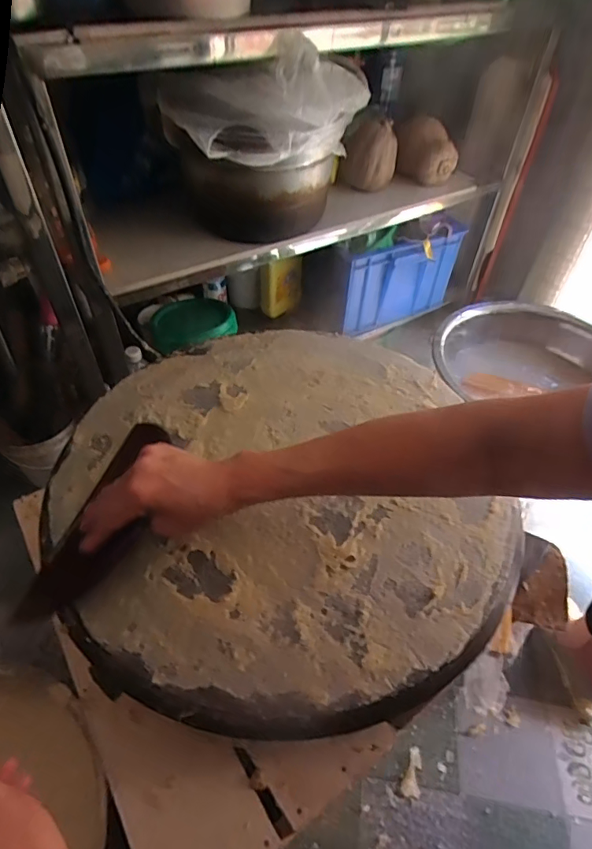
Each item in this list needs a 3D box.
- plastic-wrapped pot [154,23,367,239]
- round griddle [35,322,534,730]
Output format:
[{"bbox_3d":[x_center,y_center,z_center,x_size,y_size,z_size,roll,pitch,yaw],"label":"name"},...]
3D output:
[{"bbox_3d":[-0.053,-0.468,0.826,0.243,0.275,0.263,20,50,16],"label":"plastic-wrapped pot"},{"bbox_3d":[-0.020,0.057,0.514,0.446,0.043,0.462,1,47,-1],"label":"round griddle"}]

